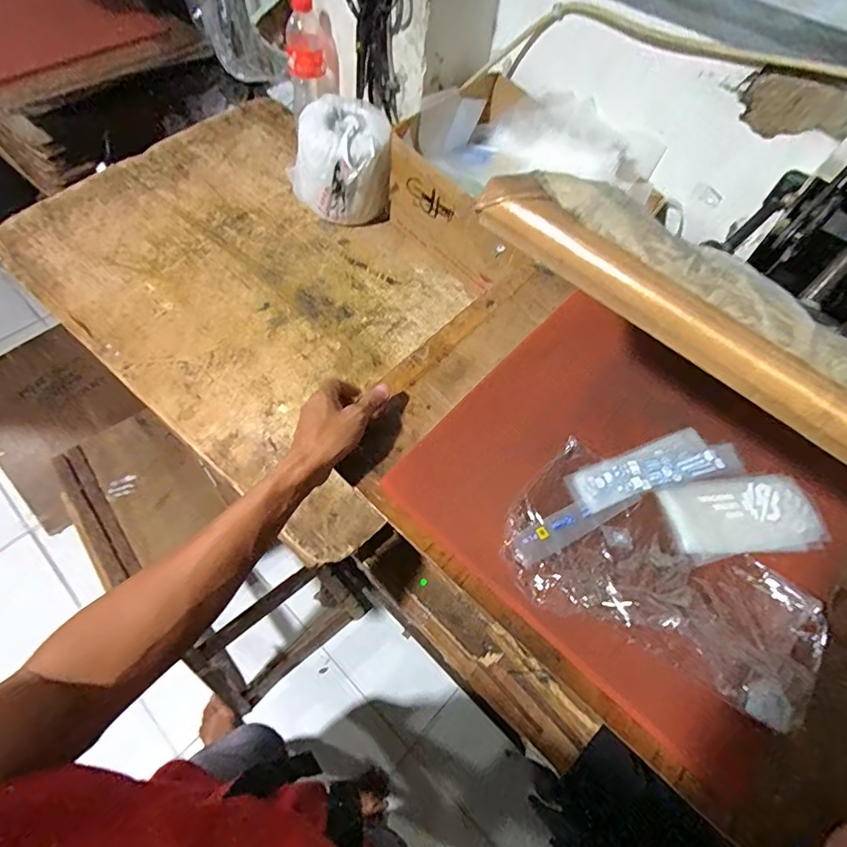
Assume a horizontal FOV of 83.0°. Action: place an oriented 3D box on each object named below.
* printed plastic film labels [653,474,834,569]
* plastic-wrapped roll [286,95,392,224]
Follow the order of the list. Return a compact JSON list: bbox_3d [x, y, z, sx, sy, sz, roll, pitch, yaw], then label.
[{"bbox_3d":[0.316,0.091,0.473,0.158,0.007,0.077,-6,59,-7],"label":"printed plastic film labels"},{"bbox_3d":[-0.139,-0.436,0.821,0.148,0.171,0.150,2,59,-3],"label":"plastic-wrapped roll"}]

